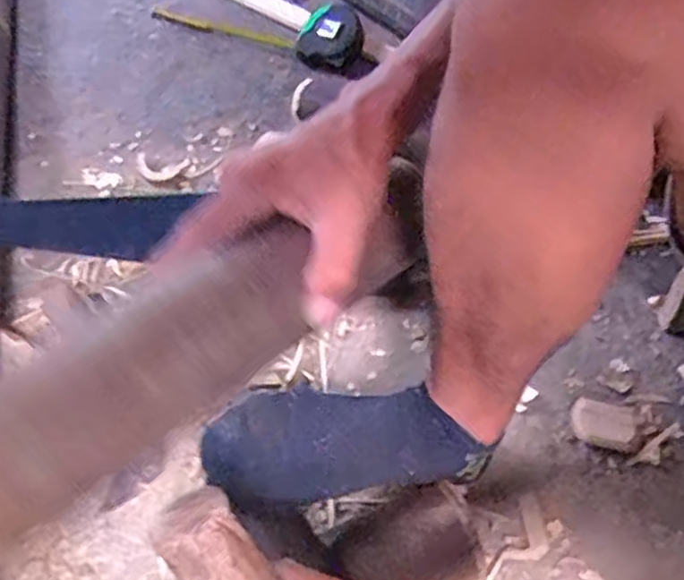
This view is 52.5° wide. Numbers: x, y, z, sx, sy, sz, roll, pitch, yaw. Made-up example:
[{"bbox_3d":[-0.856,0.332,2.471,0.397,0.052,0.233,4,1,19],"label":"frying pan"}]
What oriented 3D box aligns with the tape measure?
[{"bbox_3d":[-0.119,-0.376,0.965,0.327,0.064,0.075,22,57,17],"label":"tape measure"}]

